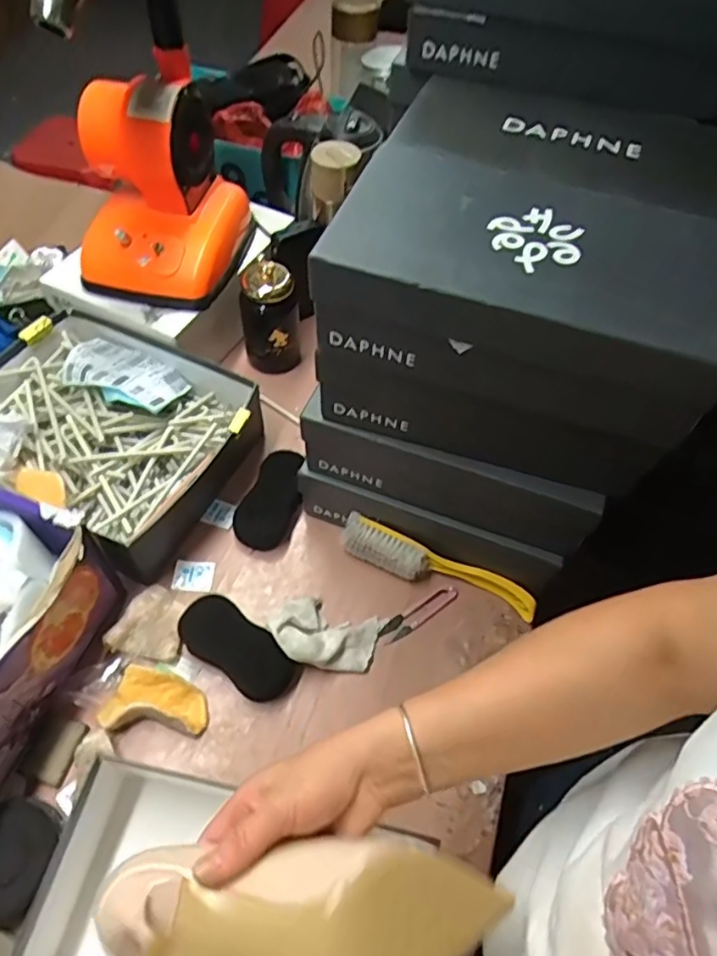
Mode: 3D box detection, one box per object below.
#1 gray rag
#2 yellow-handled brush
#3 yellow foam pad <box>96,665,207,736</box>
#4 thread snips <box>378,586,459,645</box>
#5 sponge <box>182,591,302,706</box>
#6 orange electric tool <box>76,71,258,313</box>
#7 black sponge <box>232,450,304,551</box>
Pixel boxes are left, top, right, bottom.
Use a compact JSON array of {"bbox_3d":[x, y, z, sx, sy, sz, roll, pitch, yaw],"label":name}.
[{"bbox_3d":[-0.036,0.163,0.652,0.112,0.049,0.080,17,57,8],"label":"gray rag"},{"bbox_3d":[0.090,0.101,0.693,0.229,0.038,0.038,20,57,10],"label":"yellow-handled brush"},{"bbox_3d":[-0.203,0.220,0.613,0.102,0.023,0.055,4,56,0],"label":"yellow foam pad"},{"bbox_3d":[0.068,0.152,0.687,0.101,0.009,0.024,-30,63,-21],"label":"thread snips"},{"bbox_3d":[-0.126,0.178,0.643,0.128,0.037,0.058,33,61,18],"label":"sponge"},{"bbox_3d":[-0.250,-0.358,0.760,0.174,0.199,0.188,11,56,5],"label":"orange electric tool"},{"bbox_3d":[-0.102,0.024,0.749,0.063,0.049,0.124,23,58,12],"label":"black sponge"}]

